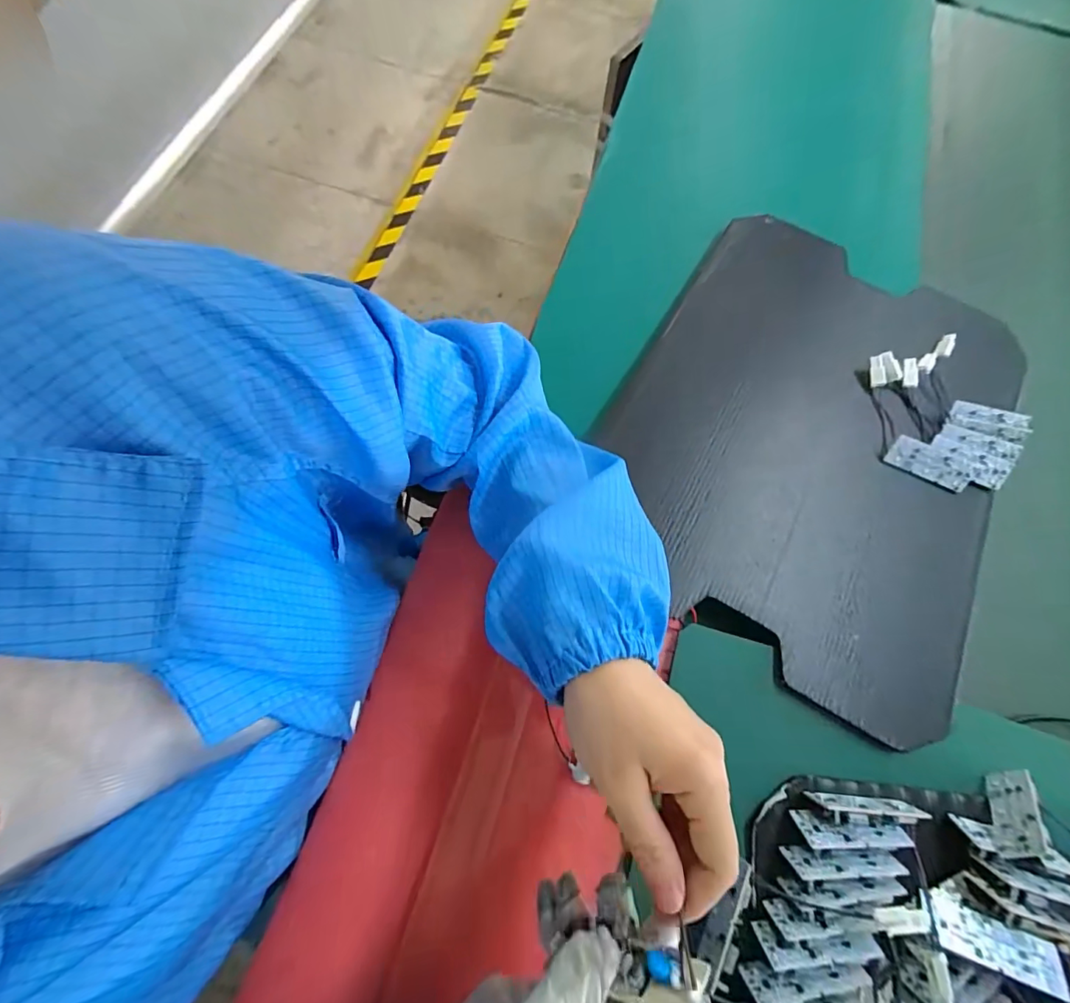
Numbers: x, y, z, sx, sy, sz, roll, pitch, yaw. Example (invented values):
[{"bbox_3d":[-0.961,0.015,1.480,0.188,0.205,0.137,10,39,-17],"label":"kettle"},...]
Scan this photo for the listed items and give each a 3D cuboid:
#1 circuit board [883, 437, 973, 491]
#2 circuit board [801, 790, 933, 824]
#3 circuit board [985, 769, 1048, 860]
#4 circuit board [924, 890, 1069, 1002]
[{"bbox_3d":[0.326,-0.032,0.402,0.065,0.006,0.028,24,94,1],"label":"circuit board"},{"bbox_3d":[0.205,0.189,0.300,0.061,0.027,0.010,8,71,-1],"label":"circuit board"},{"bbox_3d":[0.298,0.193,0.303,0.010,0.024,0.063,45,42,13],"label":"circuit board"},{"bbox_3d":[0.254,0.245,0.270,0.066,0.006,0.026,16,45,15],"label":"circuit board"}]

